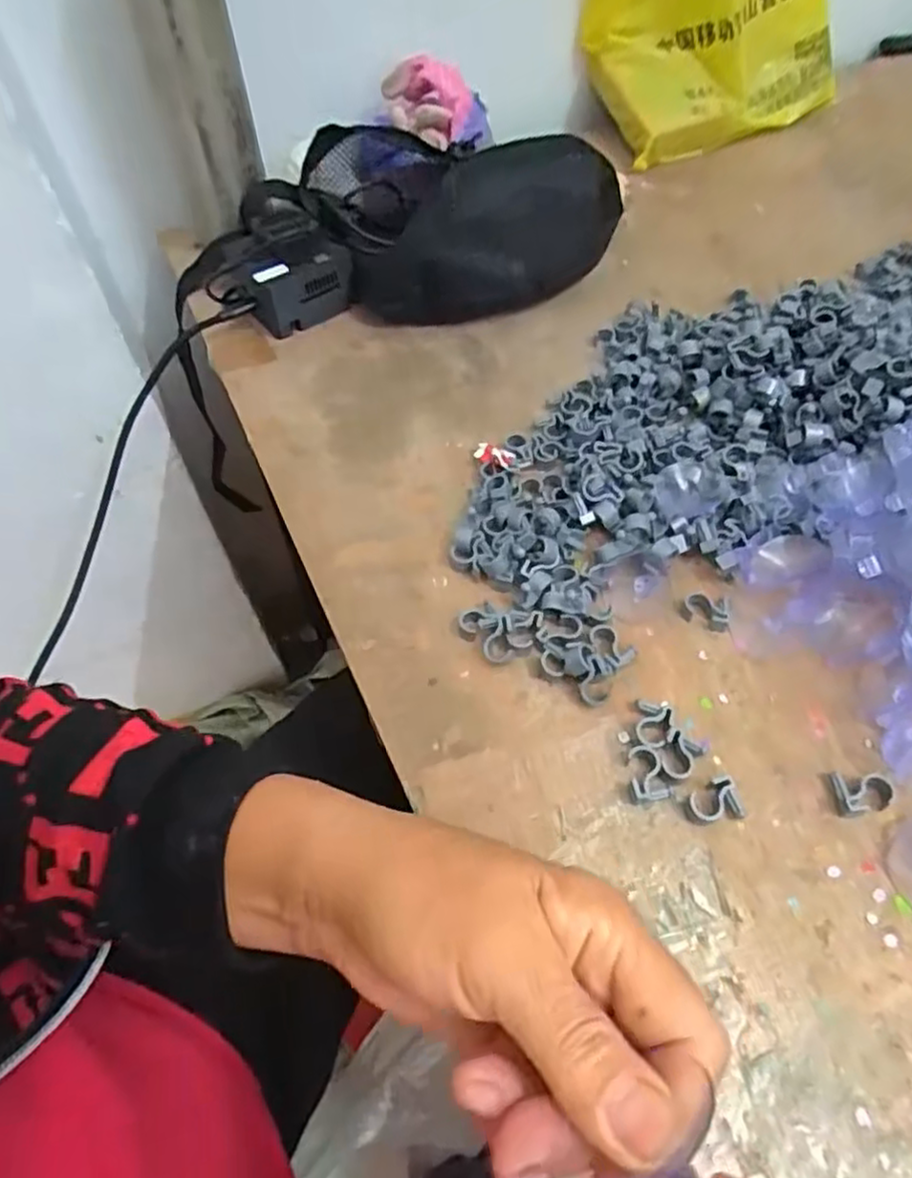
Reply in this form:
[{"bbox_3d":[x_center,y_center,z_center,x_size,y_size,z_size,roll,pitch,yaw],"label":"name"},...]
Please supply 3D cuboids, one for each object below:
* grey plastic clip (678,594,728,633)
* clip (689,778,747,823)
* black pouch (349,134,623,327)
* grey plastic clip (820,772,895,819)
[{"bbox_3d":[0.135,0.013,0.377,0.025,0.006,0.019,12,56,9],"label":"grey plastic clip"},{"bbox_3d":[0.118,0.098,0.319,0.022,0.010,0.017,-10,56,-6],"label":"clip"},{"bbox_3d":[0.031,-0.277,0.547,0.234,0.080,0.095,-27,59,-16],"label":"black pouch"},{"bbox_3d":[0.187,0.093,0.321,0.025,0.011,0.021,-6,55,-3],"label":"grey plastic clip"}]

